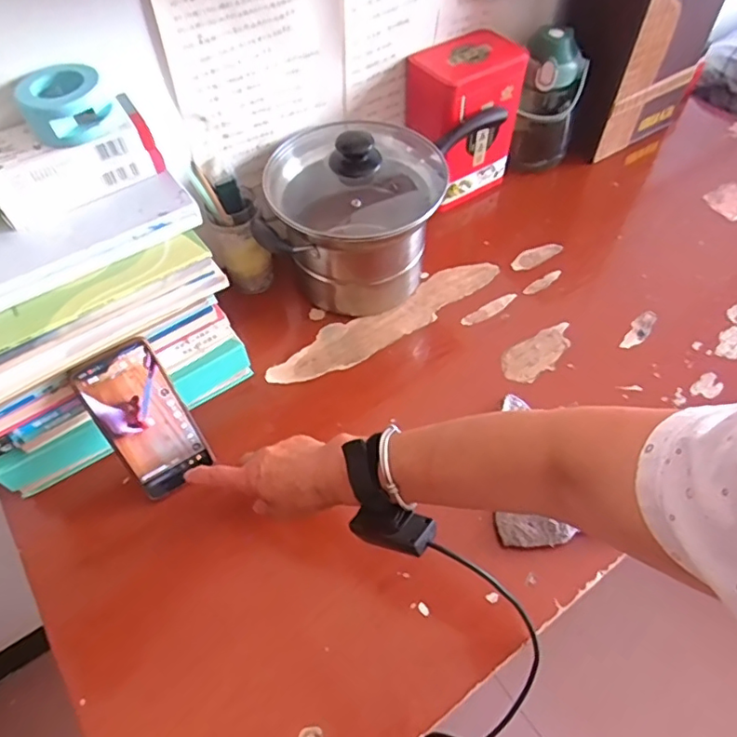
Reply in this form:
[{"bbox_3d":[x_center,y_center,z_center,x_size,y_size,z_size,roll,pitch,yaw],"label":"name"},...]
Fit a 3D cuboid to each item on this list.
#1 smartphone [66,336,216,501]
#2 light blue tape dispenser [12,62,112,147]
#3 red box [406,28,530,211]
[{"bbox_3d":[-0.219,0.052,0.554,0.078,0.164,0.008,-30,32,-20],"label":"smartphone"},{"bbox_3d":[-0.268,-0.235,0.494,0.069,0.044,0.056,-25,58,-17],"label":"light blue tape dispenser"},{"bbox_3d":[0.132,-0.350,0.800,0.130,0.196,0.102,-35,62,-22],"label":"red box"}]

